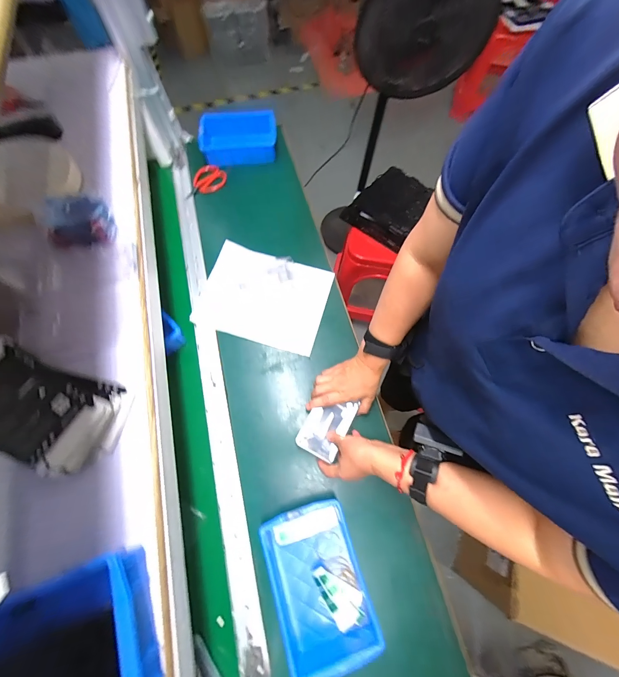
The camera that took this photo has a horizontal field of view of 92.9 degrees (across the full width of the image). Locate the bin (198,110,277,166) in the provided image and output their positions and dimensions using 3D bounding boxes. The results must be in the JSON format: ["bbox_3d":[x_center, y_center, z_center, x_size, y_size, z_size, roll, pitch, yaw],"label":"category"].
[{"bbox_3d":[-0.200,-0.565,0.842,0.209,0.067,0.138,-2,69,0],"label":"bin"}]

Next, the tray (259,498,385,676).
[{"bbox_3d":[0.011,0.383,0.471,0.136,0.077,0.206,-17,70,-6],"label":"tray"}]

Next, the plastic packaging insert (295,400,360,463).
[{"bbox_3d":[0.032,0.161,0.552,0.076,0.027,0.113,26,72,11],"label":"plastic packaging insert"}]

